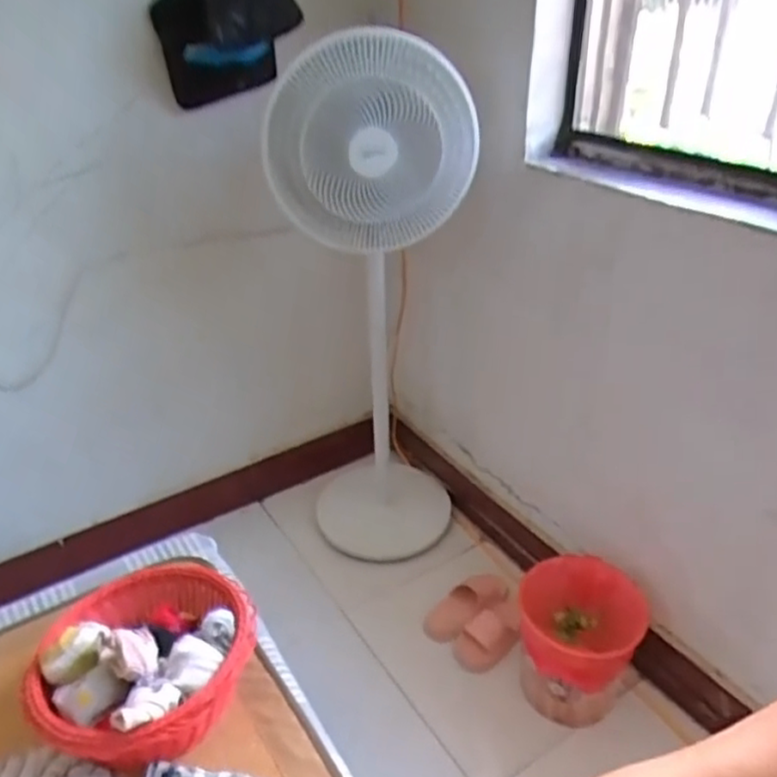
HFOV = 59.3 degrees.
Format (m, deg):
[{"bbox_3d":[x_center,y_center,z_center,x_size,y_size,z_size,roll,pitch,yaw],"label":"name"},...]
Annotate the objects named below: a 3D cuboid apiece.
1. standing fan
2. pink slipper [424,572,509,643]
[{"bbox_3d":[-0.017,-0.154,1.593,0.391,1.183,0.591,-2,32,0],"label":"standing fan"},{"bbox_3d":[0.181,0.505,1.578,0.217,0.082,0.106,-28,40,-35],"label":"pink slipper"}]

